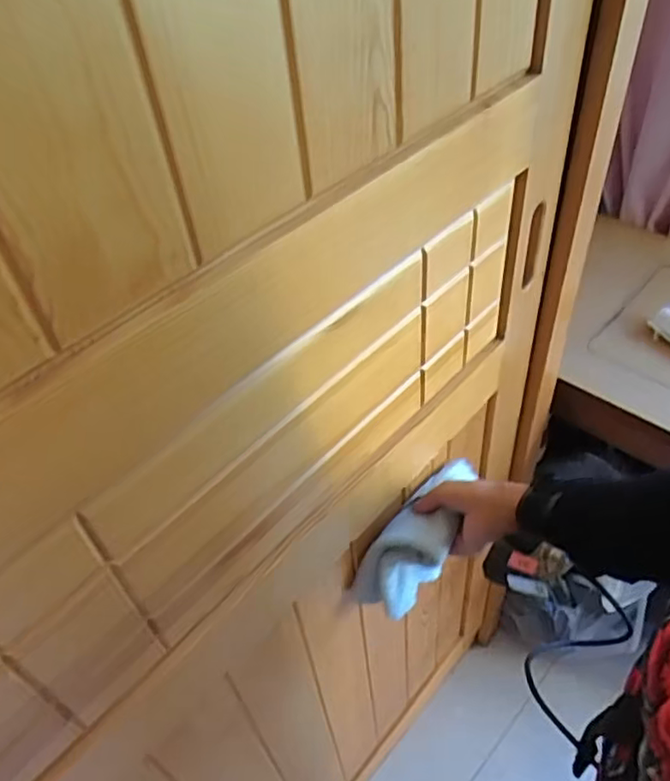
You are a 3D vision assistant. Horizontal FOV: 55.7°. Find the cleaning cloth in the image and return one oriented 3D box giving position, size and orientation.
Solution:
[{"bbox_3d":[0.099,0.157,0.681,0.080,0.091,0.180,33,57,31],"label":"cleaning cloth"}]

